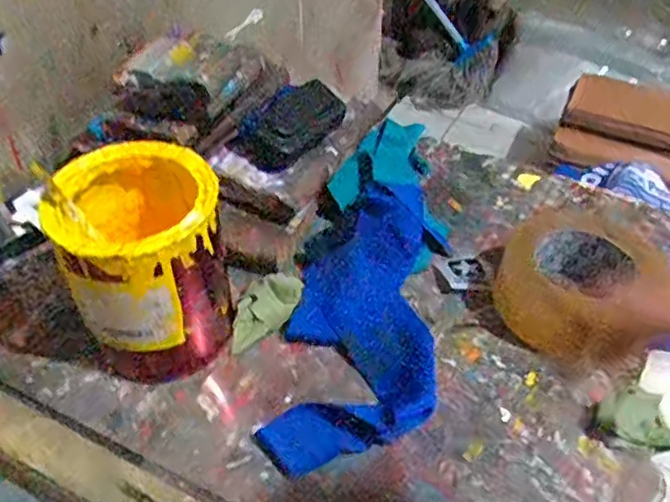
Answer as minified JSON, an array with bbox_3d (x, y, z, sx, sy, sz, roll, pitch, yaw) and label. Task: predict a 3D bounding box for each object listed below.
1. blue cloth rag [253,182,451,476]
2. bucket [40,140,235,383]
[{"bbox_3d":[0.026,0.044,0.520,0.114,0.024,0.273,8,47,6],"label":"blue cloth rag"},{"bbox_3d":[-0.133,0.010,0.468,0.103,0.137,0.117,-13,49,-14],"label":"bucket"}]

